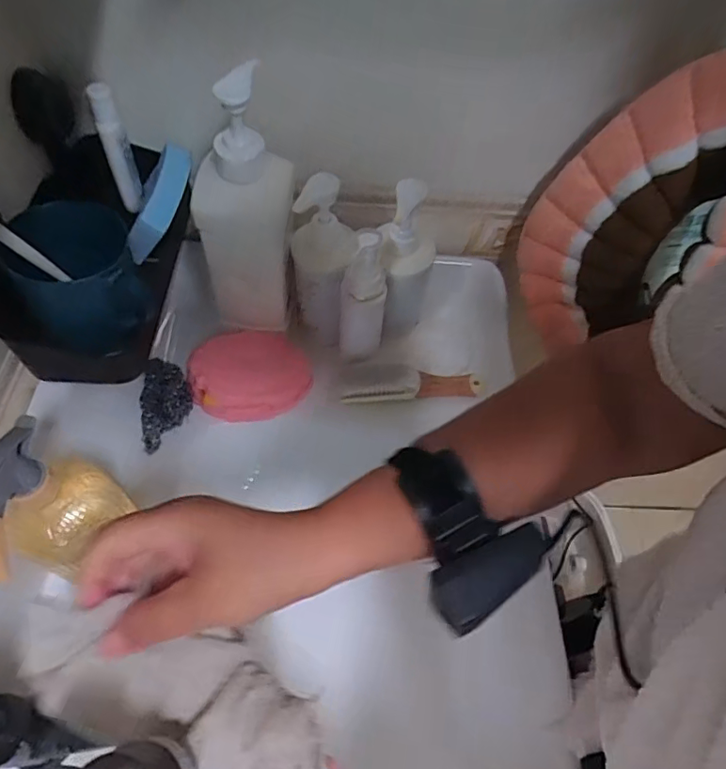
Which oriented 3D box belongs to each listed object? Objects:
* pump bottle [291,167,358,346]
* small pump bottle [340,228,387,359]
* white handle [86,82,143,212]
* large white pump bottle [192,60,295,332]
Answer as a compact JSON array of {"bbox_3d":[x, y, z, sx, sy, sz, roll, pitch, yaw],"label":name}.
[{"bbox_3d":[-0.042,-0.107,0.527,0.050,0.190,0.064,-10,59,-10],"label":"pump bottle"},{"bbox_3d":[0.000,-0.083,0.522,0.042,0.158,0.036,2,57,-3],"label":"small pump bottle"},{"bbox_3d":[-0.238,-0.227,0.511,0.024,0.113,0.026,-17,60,-15],"label":"white handle"},{"bbox_3d":[-0.104,-0.144,0.481,0.086,0.244,0.053,-5,58,-8],"label":"large white pump bottle"}]

